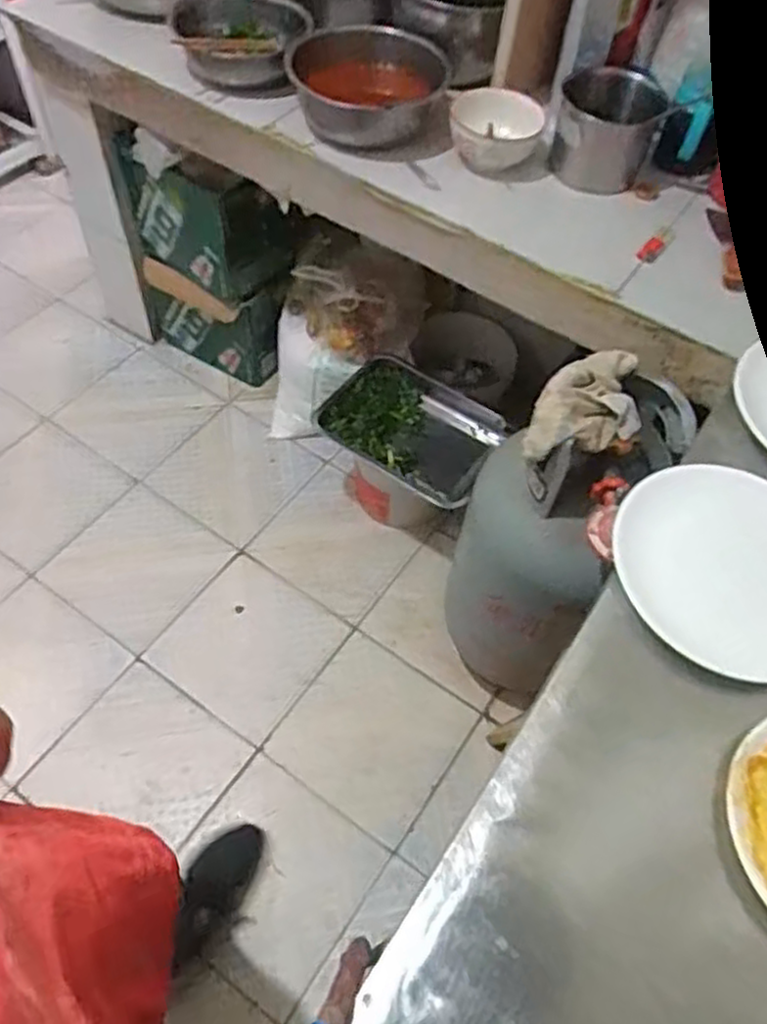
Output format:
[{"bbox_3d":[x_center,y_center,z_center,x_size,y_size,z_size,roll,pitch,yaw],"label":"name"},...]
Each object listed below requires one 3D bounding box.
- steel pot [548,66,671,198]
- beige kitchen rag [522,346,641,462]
[{"bbox_3d":[0.317,-0.544,1.061,0.138,0.124,0.148,2,56,-3],"label":"steel pot"},{"bbox_3d":[0.255,-0.134,0.941,0.193,0.049,0.117,-23,61,-19],"label":"beige kitchen rag"}]

